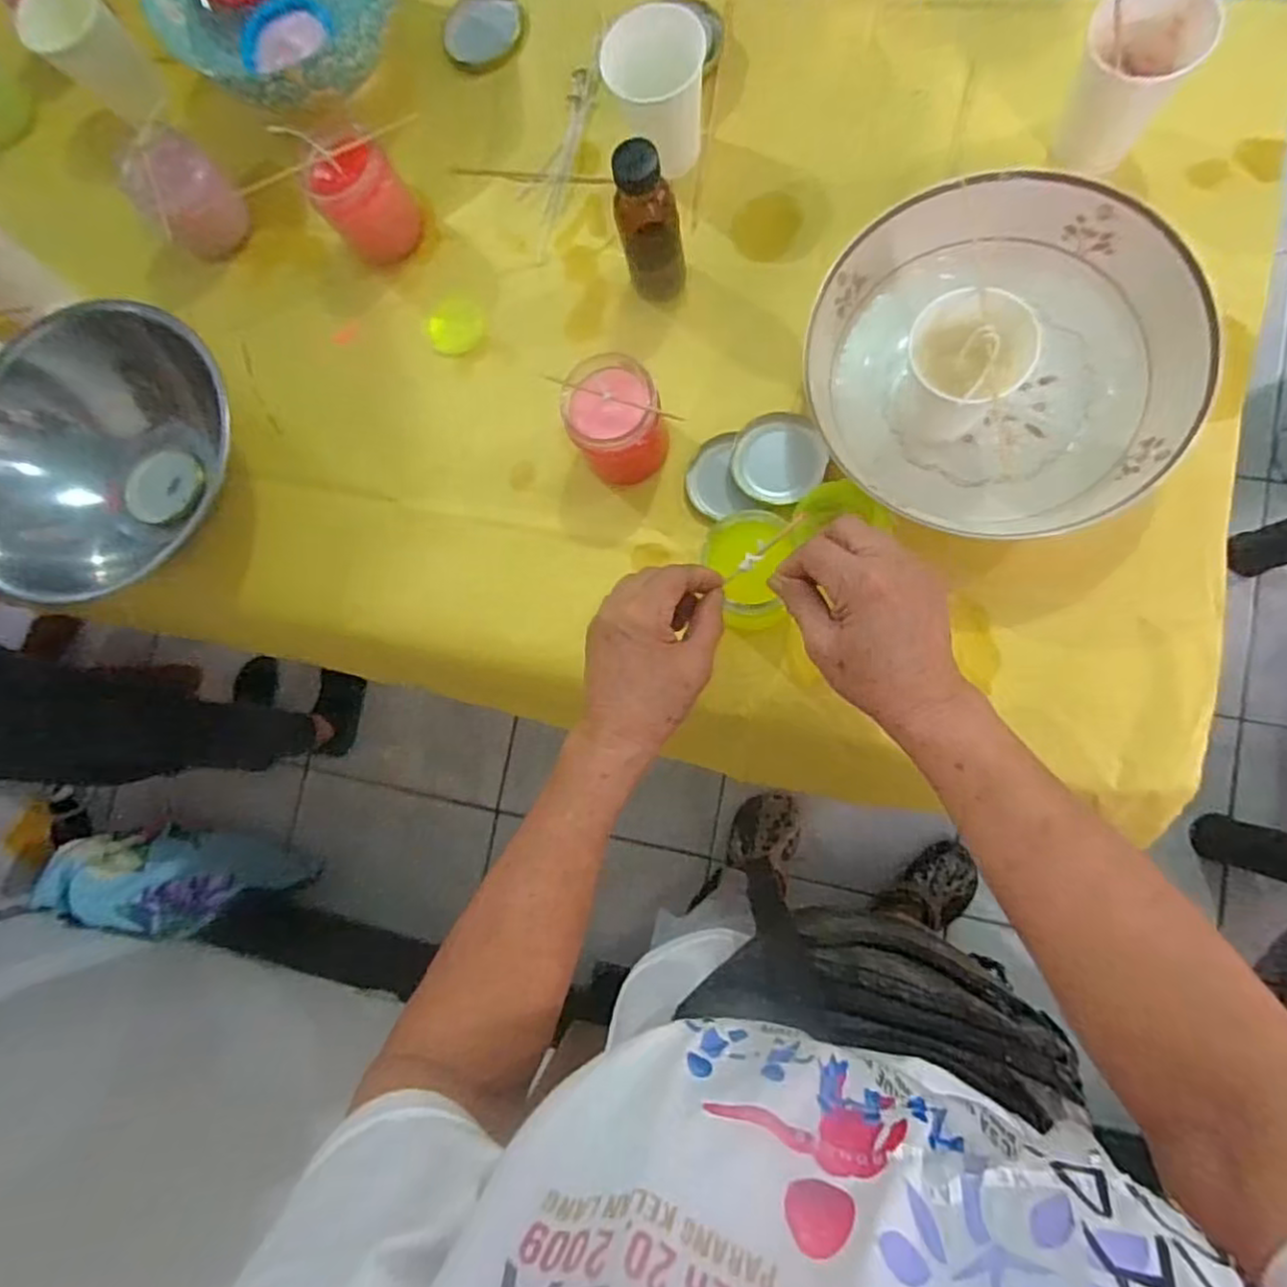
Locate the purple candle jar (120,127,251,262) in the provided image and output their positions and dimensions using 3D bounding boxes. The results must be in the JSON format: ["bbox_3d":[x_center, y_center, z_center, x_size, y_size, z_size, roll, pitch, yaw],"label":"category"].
[{"bbox_3d":[-0.353,-0.346,0.534,0.058,0.082,0.065,40,91,10],"label":"purple candle jar"}]

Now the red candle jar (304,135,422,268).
[{"bbox_3d":[-0.212,-0.339,0.523,0.059,0.070,0.060,-1,84,8],"label":"red candle jar"}]

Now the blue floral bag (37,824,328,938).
[{"bbox_3d":[-0.717,0.376,1.079,0.361,0.123,0.135,8,84,-34],"label":"blue floral bag"}]

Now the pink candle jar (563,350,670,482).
[{"bbox_3d":[-0.020,-0.160,0.493,0.073,0.067,0.076,-10,83,7],"label":"pink candle jar"}]

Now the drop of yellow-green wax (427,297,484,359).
[{"bbox_3d":[-0.150,-0.254,0.545,0.047,0.004,0.045,8,86,9],"label":"drop of yellow-green wax"}]

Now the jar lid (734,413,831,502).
[{"bbox_3d":[0.100,-0.136,0.502,0.067,0.011,0.064,-1,84,8],"label":"jar lid"}]

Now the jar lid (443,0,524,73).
[{"bbox_3d":[-0.129,-0.496,0.550,0.058,0.008,0.066,25,89,10],"label":"jar lid"}]

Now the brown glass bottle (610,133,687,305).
[{"bbox_3d":[0.005,-0.286,0.472,0.041,0.110,0.040,-1,84,8],"label":"brown glass bottle"}]

